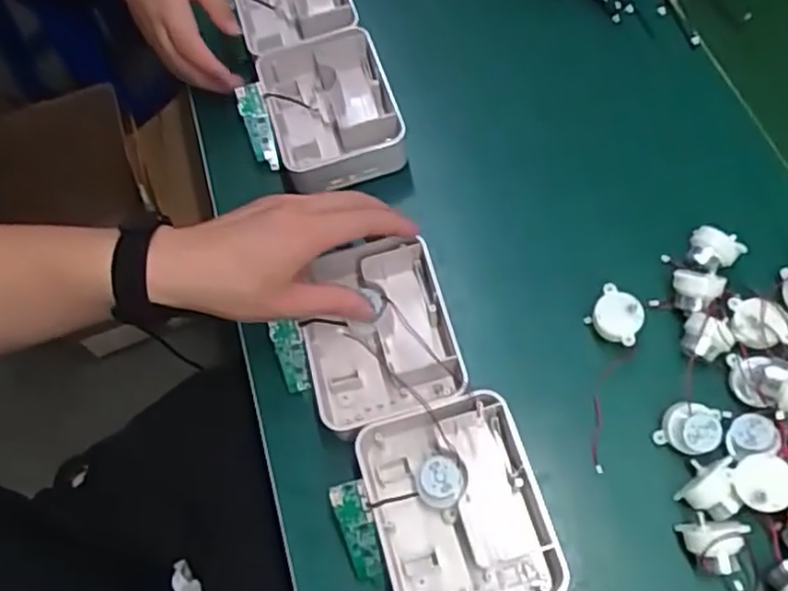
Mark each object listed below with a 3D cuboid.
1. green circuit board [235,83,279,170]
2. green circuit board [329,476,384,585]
[{"bbox_3d":[-0.112,-0.138,0.578,0.021,0.069,0.009,-16,21,-4],"label":"green circuit board"},{"bbox_3d":[-0.021,0.148,0.431,0.023,0.008,0.068,-15,98,7],"label":"green circuit board"}]

